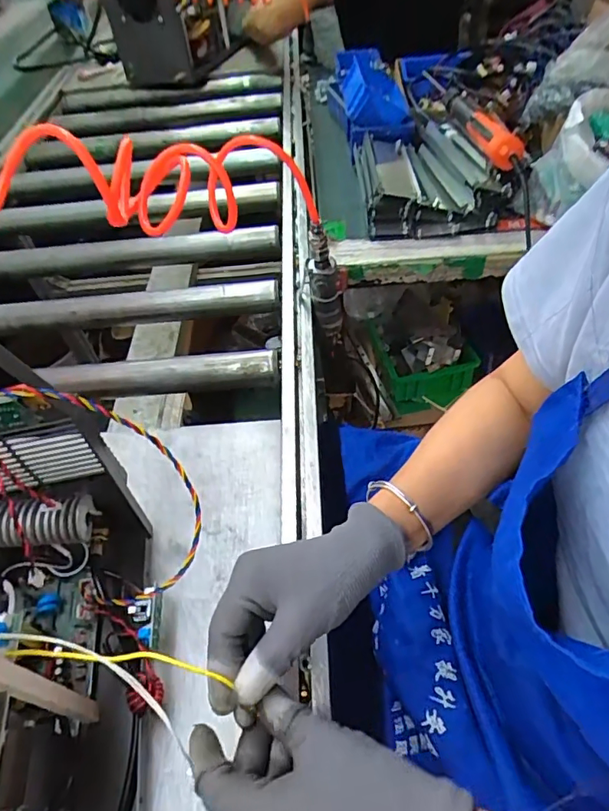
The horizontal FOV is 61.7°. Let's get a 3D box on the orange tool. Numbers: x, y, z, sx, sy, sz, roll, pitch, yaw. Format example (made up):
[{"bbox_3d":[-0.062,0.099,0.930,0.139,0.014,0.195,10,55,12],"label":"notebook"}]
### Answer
[{"bbox_3d":[0.256,-0.428,0.764,0.046,0.041,0.232,-12,50,-4],"label":"orange tool"}]

